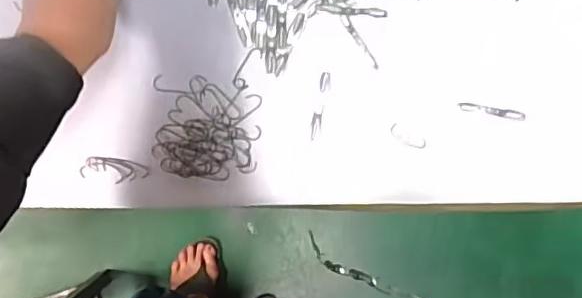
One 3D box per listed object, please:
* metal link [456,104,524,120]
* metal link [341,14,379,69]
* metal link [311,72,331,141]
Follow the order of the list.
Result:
[{"bbox_3d":[0.196,-0.036,0.554,0.068,0.004,0.009,8,85,-6],"label":"metal link"},{"bbox_3d":[0.066,-0.102,0.544,0.008,0.004,0.060,-32,90,-8],"label":"metal link"},{"bbox_3d":[0.027,-0.041,0.537,0.009,0.004,0.065,12,85,-5],"label":"metal link"}]

